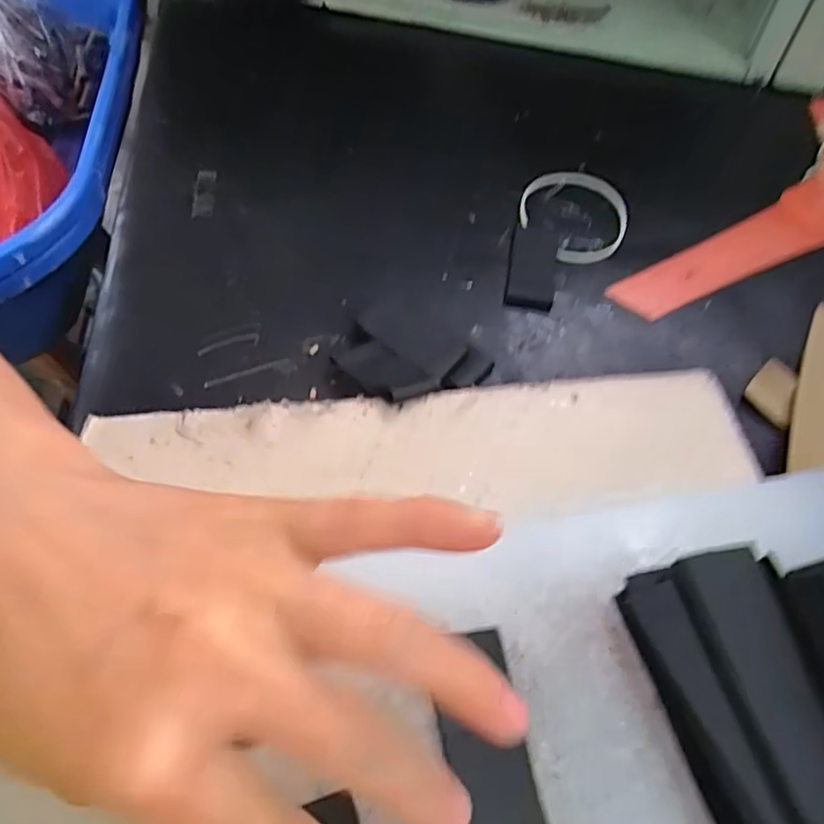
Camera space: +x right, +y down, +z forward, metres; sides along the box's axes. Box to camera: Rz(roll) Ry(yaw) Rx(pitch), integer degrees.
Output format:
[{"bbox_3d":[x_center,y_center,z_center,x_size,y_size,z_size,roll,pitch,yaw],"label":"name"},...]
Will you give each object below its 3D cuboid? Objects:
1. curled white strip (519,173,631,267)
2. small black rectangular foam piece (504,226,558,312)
[{"bbox_3d":[0.103,-0.127,0.409,0.067,0.009,0.082,22,58,12],"label":"curled white strip"},{"bbox_3d":[0.072,-0.086,0.381,0.027,0.004,0.064,10,57,4],"label":"small black rectangular foam piece"}]

